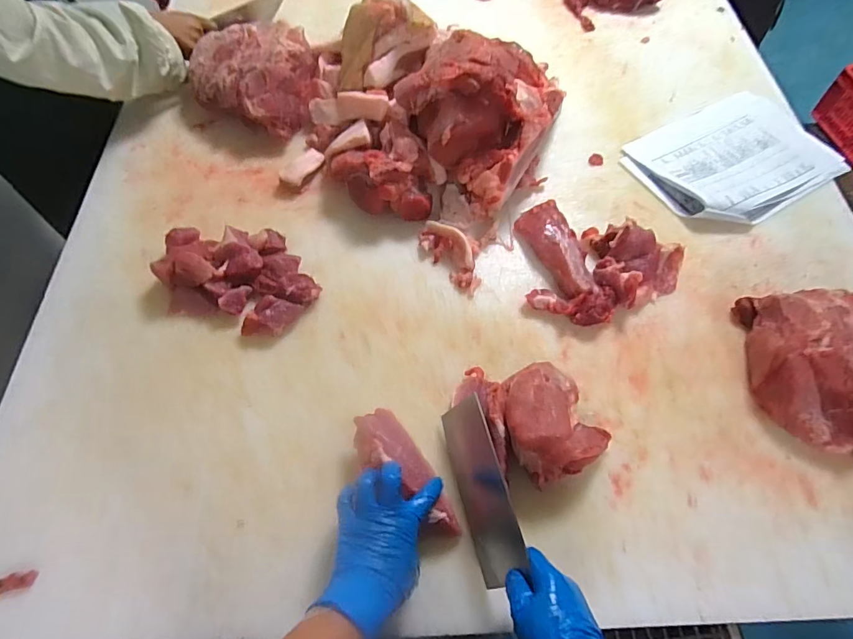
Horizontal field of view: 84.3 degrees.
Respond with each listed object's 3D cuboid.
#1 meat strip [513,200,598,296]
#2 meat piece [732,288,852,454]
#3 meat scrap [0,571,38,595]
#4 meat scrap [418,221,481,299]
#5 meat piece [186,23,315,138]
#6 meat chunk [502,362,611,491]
[{"bbox_3d":[0.197,-0.105,0.692,0.070,0.031,0.164,-24,65,-11],"label":"meat strip"},{"bbox_3d":[0.494,0.054,0.587,0.148,0.074,0.200,4,64,3],"label":"meat piece"},{"bbox_3d":[-0.449,0.286,0.509,0.047,0.010,0.016,-15,64,-6],"label":"meat scrap"},{"bbox_3d":[0.043,-0.102,0.694,0.068,0.027,0.128,-35,68,-15],"label":"meat scrap"},{"bbox_3d":[-0.289,-0.421,0.821,0.196,0.095,0.177,24,66,12],"label":"meat piece"},{"bbox_3d":[0.145,0.114,0.558,0.113,0.071,0.133,-20,65,-9],"label":"meat chunk"}]

